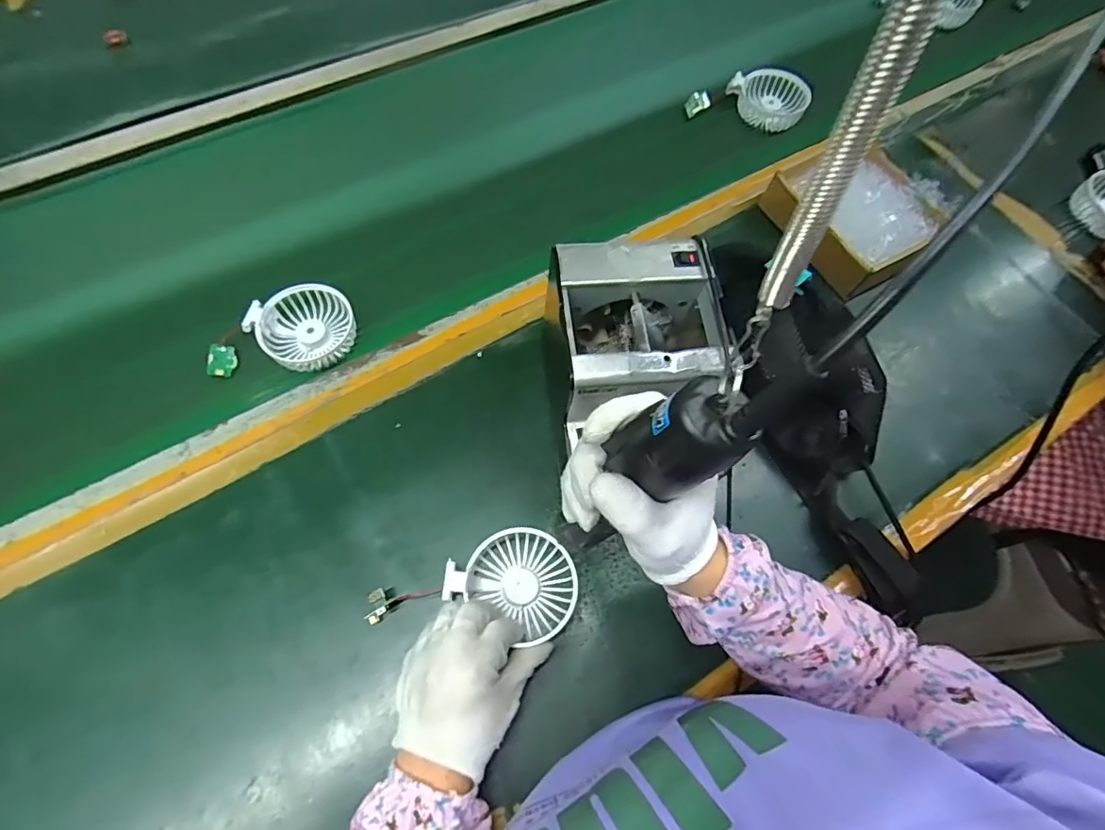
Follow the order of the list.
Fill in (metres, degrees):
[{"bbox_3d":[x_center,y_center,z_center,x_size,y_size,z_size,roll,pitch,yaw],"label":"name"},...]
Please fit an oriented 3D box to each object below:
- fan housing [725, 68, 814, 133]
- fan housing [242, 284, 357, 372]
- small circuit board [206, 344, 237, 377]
[{"bbox_3d":[0.274,-0.401,0.674,0.096,0.031,0.070,32,69,10],"label":"fan housing"},{"bbox_3d":[-0.245,-0.086,0.527,0.092,0.026,0.080,-24,70,-13],"label":"fan housing"},{"bbox_3d":[-0.322,-0.052,0.519,0.025,0.008,0.035,15,59,-37],"label":"small circuit board"}]

